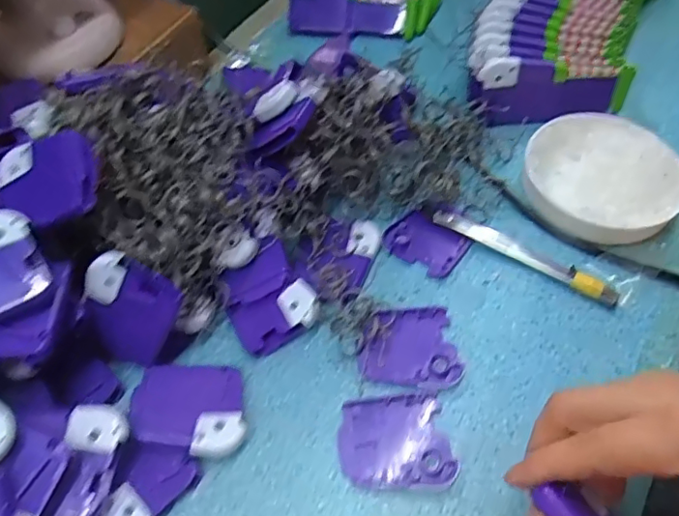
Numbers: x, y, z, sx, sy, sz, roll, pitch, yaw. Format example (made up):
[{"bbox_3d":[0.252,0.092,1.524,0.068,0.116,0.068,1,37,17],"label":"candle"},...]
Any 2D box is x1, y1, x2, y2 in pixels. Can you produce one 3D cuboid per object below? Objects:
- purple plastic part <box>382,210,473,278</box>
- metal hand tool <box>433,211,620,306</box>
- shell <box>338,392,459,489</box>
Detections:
[{"bbox_3d":[0.059,-0.011,0.382,0.050,0.009,0.039,35,64,23],"label":"purple plastic part"},{"bbox_3d":[0.123,-0.004,0.370,0.126,0.011,0.015,28,61,19],"label":"metal hand tool"},{"bbox_3d":[0.031,0.103,0.310,0.061,0.004,0.051,-6,56,-2],"label":"shell"}]

